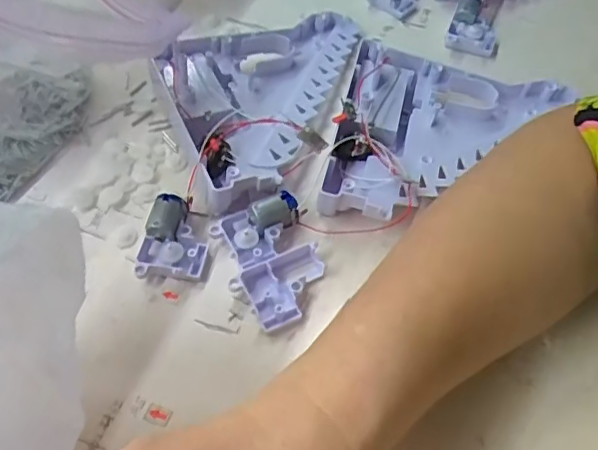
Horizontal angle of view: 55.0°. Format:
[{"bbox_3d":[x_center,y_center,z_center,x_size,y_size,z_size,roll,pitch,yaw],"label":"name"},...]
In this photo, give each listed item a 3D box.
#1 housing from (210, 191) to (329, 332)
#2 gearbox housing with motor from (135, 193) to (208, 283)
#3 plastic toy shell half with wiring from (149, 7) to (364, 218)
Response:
[{"bbox_3d":[-0.015,0.019,0.315,0.049,0.021,0.068,-16,58,-16],"label":"housing"},{"bbox_3d":[-0.070,0.006,0.322,0.035,0.020,0.047,3,55,-3],"label":"gearbox housing with motor"},{"bbox_3d":[-0.035,-0.097,0.382,0.108,0.028,0.194,19,56,8],"label":"plastic toy shell half with wiring"}]

